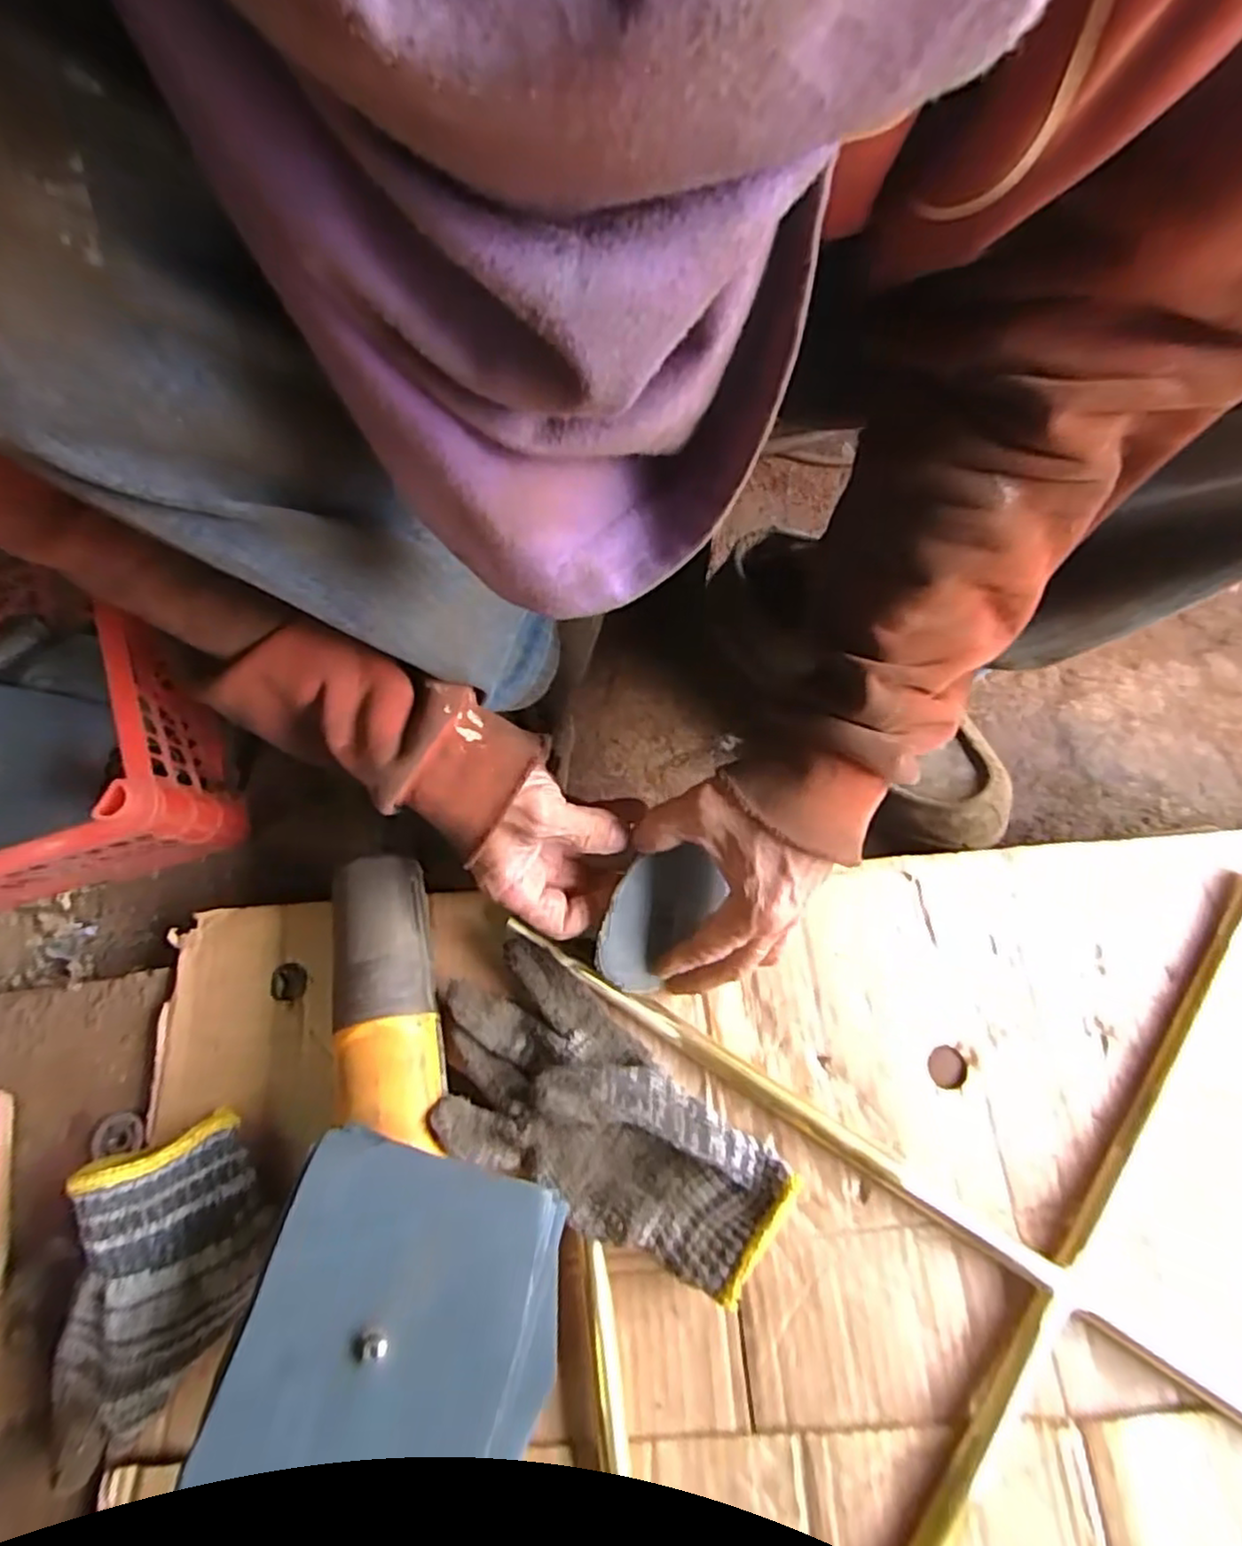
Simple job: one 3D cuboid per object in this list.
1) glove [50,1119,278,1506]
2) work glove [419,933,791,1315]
[{"bbox_3d":[-0.236,0.263,0.360,0.089,0.059,0.156,1,65,0],"label":"glove"},{"bbox_3d":[-0.018,0.199,0.401,0.218,0.043,0.110,37,70,15],"label":"work glove"}]

